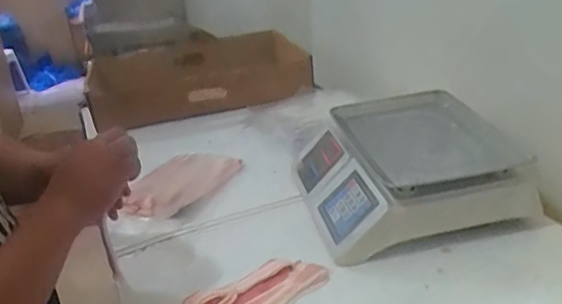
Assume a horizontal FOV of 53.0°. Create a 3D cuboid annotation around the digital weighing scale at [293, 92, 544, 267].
[{"bbox_3d":[0.210,0.020,0.951,0.331,0.136,0.319,-7,23,-5],"label":"digital weighing scale"}]

